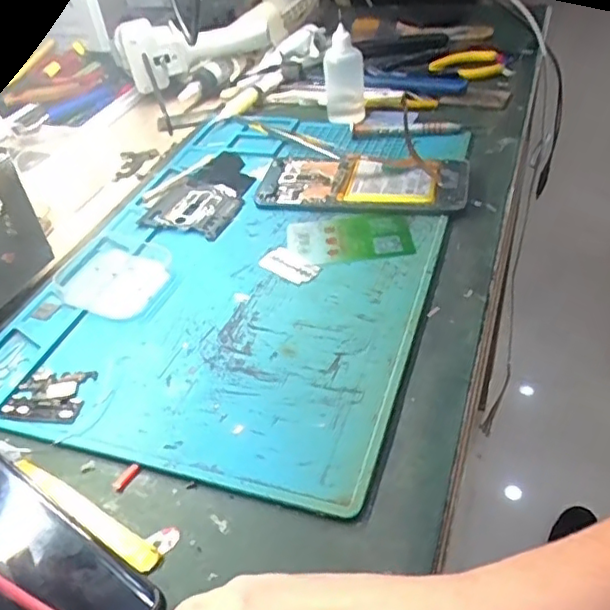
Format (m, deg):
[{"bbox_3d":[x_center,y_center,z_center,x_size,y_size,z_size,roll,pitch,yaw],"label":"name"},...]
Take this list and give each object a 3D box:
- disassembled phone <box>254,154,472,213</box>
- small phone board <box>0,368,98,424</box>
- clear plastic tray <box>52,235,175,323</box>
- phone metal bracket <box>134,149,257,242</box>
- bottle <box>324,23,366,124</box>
[{"bbox_3d":[0.043,-0.096,0.473,0.159,0.014,0.075,7,42,16],"label":"disassembled phone"},{"bbox_3d":[-0.143,0.049,0.341,0.044,0.004,0.037,1,41,9],"label":"small phone board"},{"bbox_3d":[-0.128,-0.020,0.415,0.080,0.010,0.071,11,44,20],"label":"clear plastic tray"},{"bbox_3d":[-0.074,-0.093,0.490,0.069,0.005,0.117,12,44,21],"label":"phone metal bracket"},{"bbox_3d":[0.036,-0.211,0.555,0.031,0.076,0.026,-17,41,-12],"label":"bottle"}]

